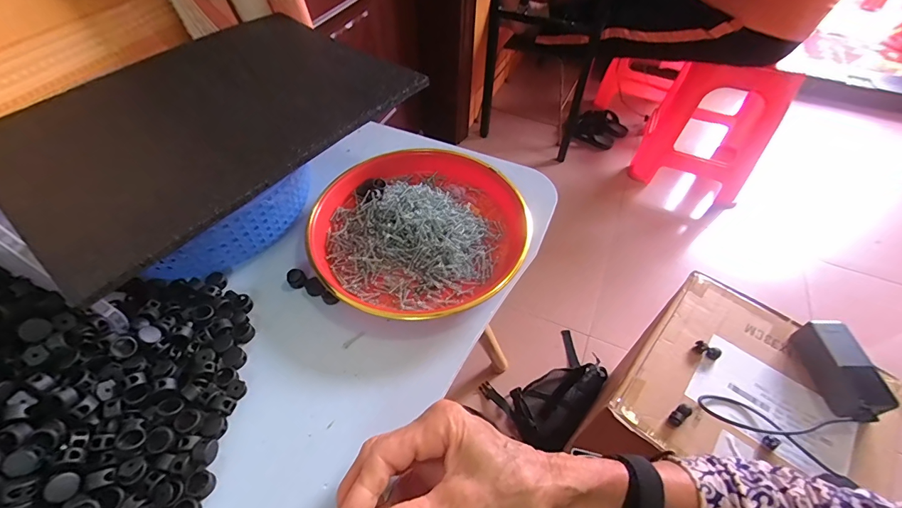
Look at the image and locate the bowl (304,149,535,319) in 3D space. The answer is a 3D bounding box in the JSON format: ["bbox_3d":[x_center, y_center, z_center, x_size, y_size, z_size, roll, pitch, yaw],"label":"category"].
[{"bbox_3d":[-0.037,-0.034,0.409,0.211,0.031,0.207,1,52,-1],"label":"bowl"}]

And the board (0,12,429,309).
[{"bbox_3d":[-0.223,-0.137,0.370,0.252,0.016,0.335,33,58,22],"label":"board"}]

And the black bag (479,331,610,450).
[{"bbox_3d":[0.263,0.318,0.973,0.303,0.127,0.219,-25,56,-20],"label":"black bag"}]

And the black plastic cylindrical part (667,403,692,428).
[{"bbox_3d":[0.317,0.223,0.547,0.042,0.014,0.018,-29,58,-22],"label":"black plastic cylindrical part"}]

